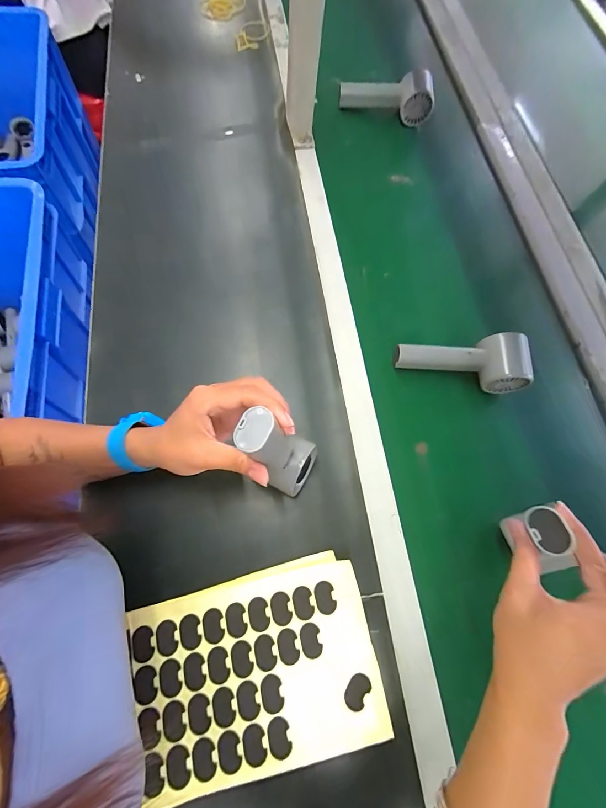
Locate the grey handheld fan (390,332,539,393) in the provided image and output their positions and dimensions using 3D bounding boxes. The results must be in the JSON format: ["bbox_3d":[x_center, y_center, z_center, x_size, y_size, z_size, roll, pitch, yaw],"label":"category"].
[{"bbox_3d":[0.189,-0.047,0.422,0.151,0.065,0.056,2,70,-2],"label":"grey handheld fan"}]

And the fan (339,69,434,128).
[{"bbox_3d":[0.144,-0.519,0.579,0.156,0.050,0.052,-5,70,-5],"label":"fan"}]

